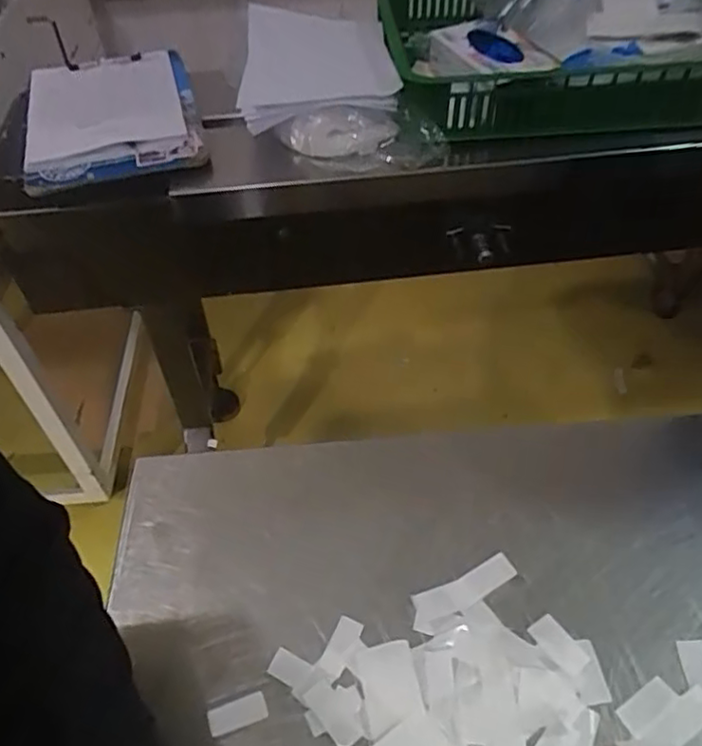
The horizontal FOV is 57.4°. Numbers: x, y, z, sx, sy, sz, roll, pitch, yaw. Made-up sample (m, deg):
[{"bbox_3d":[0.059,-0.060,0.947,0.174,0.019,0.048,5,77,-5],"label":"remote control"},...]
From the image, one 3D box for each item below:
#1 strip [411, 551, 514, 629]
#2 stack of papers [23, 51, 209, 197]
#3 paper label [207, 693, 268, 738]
[{"bbox_3d":[0.090,0.177,0.517,0.088,0.004,0.028,-23,55,-9],"label":"strip"},{"bbox_3d":[-0.349,-0.377,0.931,0.239,0.039,0.300,-14,50,-9],"label":"stack of papers"},{"bbox_3d":[-0.083,0.249,0.468,0.041,0.004,0.019,-16,51,-9],"label":"paper label"}]

